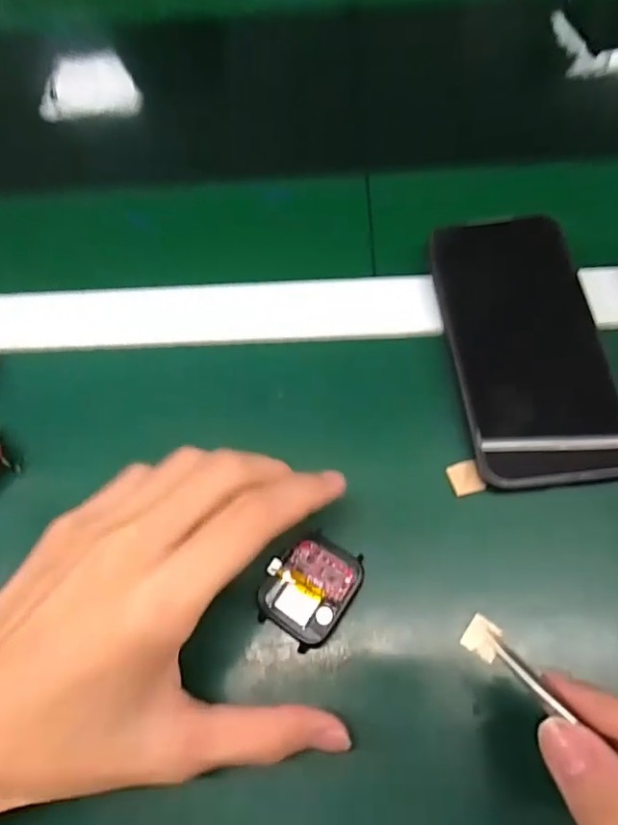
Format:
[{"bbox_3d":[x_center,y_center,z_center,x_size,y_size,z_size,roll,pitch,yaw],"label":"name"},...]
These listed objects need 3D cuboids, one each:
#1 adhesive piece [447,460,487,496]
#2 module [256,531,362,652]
[{"bbox_3d":[0.077,0.032,0.272,0.015,0.005,0.017,-15,63,-4],"label":"adhesive piece"},{"bbox_3d":[0.000,0.080,0.250,0.037,0.013,0.046,29,69,17],"label":"module"}]

